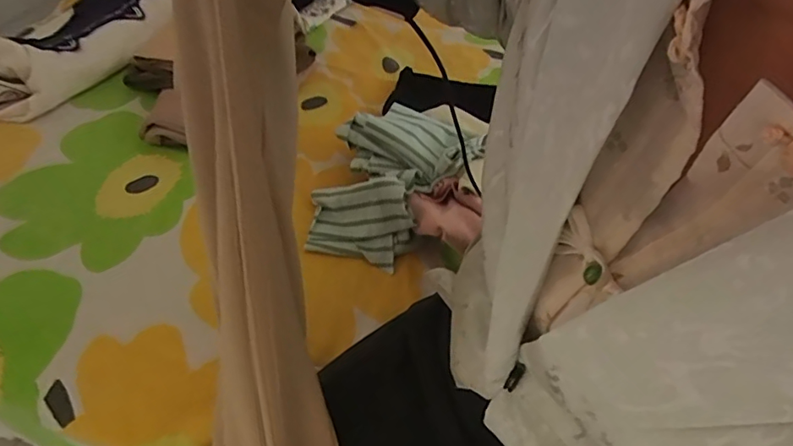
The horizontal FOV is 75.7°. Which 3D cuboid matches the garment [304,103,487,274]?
[{"bbox_3d":[-0.017,-0.066,0.744,0.189,0.094,0.273,34,56,21],"label":"garment"}]

